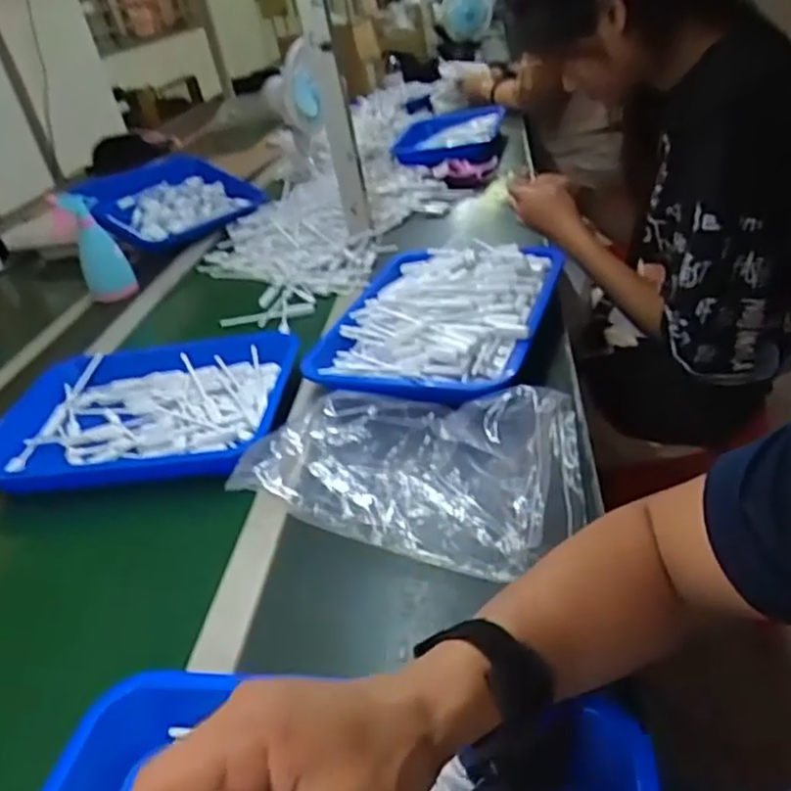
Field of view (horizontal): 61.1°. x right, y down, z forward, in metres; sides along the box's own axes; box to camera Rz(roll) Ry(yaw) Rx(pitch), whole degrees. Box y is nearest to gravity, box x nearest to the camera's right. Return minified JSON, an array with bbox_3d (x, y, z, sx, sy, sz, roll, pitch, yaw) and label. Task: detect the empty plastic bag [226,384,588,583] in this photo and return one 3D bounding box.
[{"bbox_3d":[0.020,0.053,0.648,0.318,0.086,0.195,6,37,26],"label":"empty plastic bag"}]

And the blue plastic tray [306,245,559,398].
[{"bbox_3d":[0.056,-0.107,0.888,0.285,0.075,0.358,3,35,21],"label":"blue plastic tray"}]

